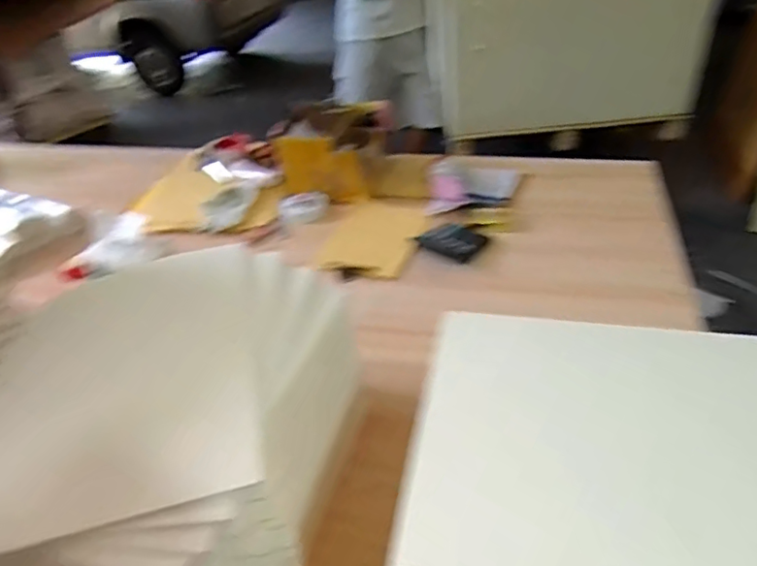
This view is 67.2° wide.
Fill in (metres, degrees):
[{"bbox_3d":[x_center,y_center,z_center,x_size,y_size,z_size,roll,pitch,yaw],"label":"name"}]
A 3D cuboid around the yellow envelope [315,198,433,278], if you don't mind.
[{"bbox_3d":[-0.001,-0.104,1.216,0.187,0.013,0.288,8,38,17],"label":"yellow envelope"}]

